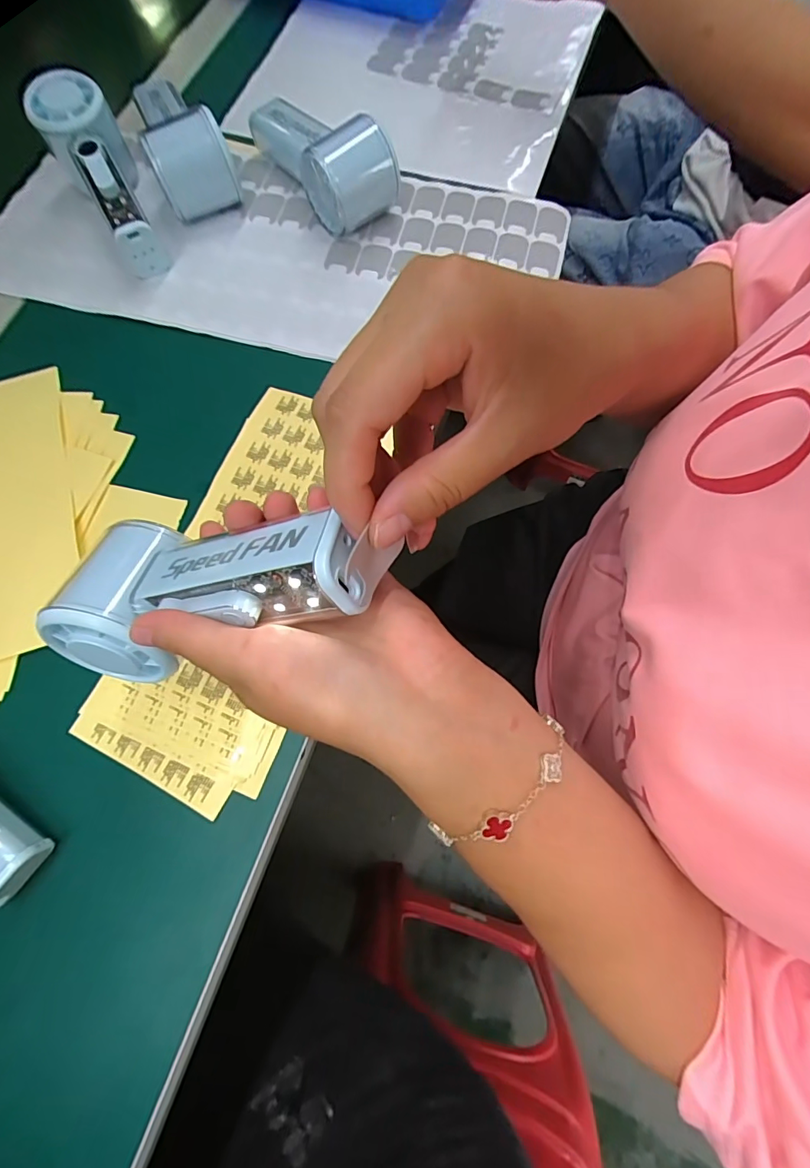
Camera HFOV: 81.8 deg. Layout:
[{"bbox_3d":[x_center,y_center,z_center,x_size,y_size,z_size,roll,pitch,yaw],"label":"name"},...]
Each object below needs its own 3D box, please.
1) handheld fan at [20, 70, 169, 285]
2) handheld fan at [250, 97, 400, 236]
[{"bbox_3d":[-0.239,-0.320,0.374,0.055,0.050,0.152,-25,87,-6],"label":"handheld fan"},{"bbox_3d":[-0.076,-0.353,0.377,0.056,0.059,0.147,-41,77,-10],"label":"handheld fan"}]

